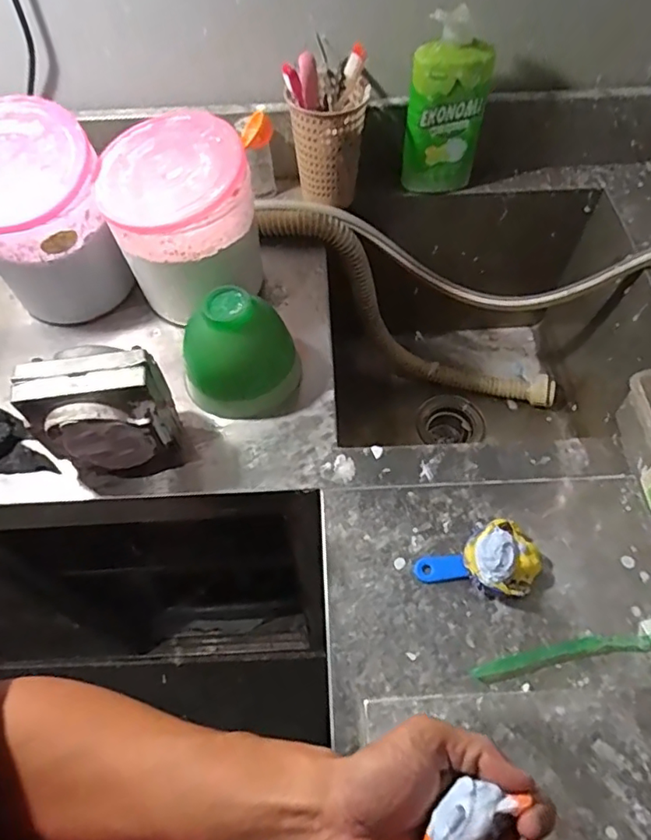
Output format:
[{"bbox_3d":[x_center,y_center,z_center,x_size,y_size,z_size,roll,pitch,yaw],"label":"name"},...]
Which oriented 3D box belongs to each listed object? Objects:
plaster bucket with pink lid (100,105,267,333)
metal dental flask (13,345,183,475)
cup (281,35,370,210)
[{"bbox_3d":[-0.154,-0.208,0.630,0.145,0.188,0.136,0,58,1],"label":"plaster bucket with pink lid"},{"bbox_3d":[-0.207,-0.004,0.527,0.110,0.137,0.074,-9,58,-2],"label":"metal dental flask"},{"bbox_3d":[0.004,-0.369,0.714,0.095,0.166,0.094,-2,58,0],"label":"cup"}]

